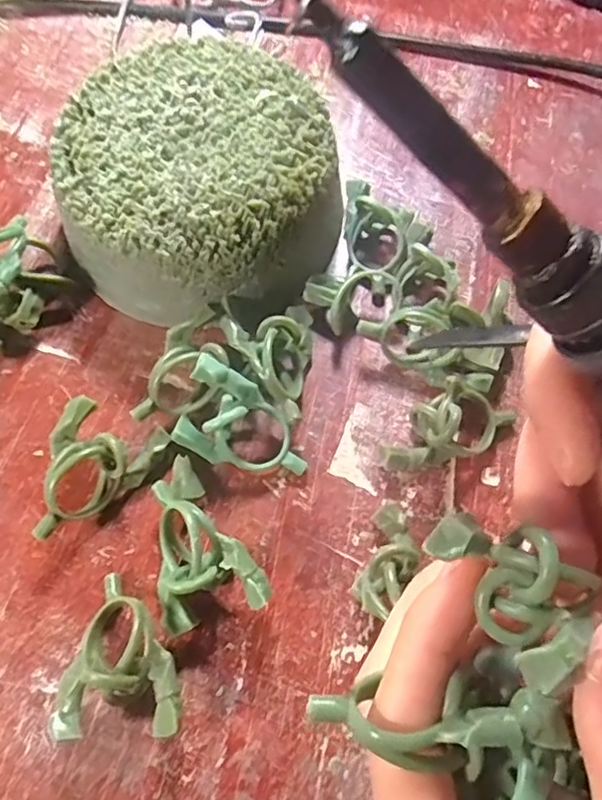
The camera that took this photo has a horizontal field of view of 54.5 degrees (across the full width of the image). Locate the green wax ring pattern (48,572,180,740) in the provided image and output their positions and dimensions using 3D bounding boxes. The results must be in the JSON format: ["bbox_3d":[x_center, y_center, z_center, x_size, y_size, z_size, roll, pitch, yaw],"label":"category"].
[{"bbox_3d":[-0.052,0.075,0.174,0.034,0.024,0.042,0,69,-1],"label":"green wax ring pattern"}]

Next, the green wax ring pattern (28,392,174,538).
[{"bbox_3d":[-0.067,0.026,0.195,0.032,0.022,0.045,16,69,5],"label":"green wax ring pattern"}]

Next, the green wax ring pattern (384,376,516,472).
[{"bbox_3d":[0.048,0.014,0.200,0.027,0.025,0.034,36,72,12],"label":"green wax ring pattern"}]

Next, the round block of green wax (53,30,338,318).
[{"bbox_3d":[-0.038,-0.081,0.224,0.097,0.047,0.099,0,69,-1],"label":"round block of green wax"}]

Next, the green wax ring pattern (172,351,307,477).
[{"bbox_3d":[-0.019,0.009,0.197,0.045,0.031,0.025,22,70,7],"label":"green wax ring pattern"}]

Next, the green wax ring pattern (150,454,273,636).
[{"bbox_3d":[-0.033,0.043,0.188,0.032,0.021,0.053,-16,70,-8],"label":"green wax ring pattern"}]

